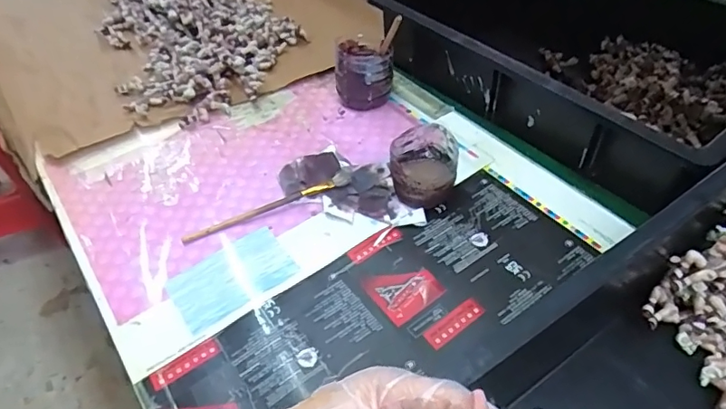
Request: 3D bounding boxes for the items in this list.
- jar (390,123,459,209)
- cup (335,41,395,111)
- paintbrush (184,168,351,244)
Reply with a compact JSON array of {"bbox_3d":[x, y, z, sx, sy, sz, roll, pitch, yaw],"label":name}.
[{"bbox_3d":[0.062,-0.035,0.514,0.064,0.061,0.069,-2,46,2],"label":"jar"},{"bbox_3d":[-0.004,-0.164,0.634,0.057,0.075,0.074,-23,49,-17],"label":"cup"},{"bbox_3d":[-0.095,0.000,0.514,0.179,0.017,0.016,-18,48,-13],"label":"paintbrush"}]

